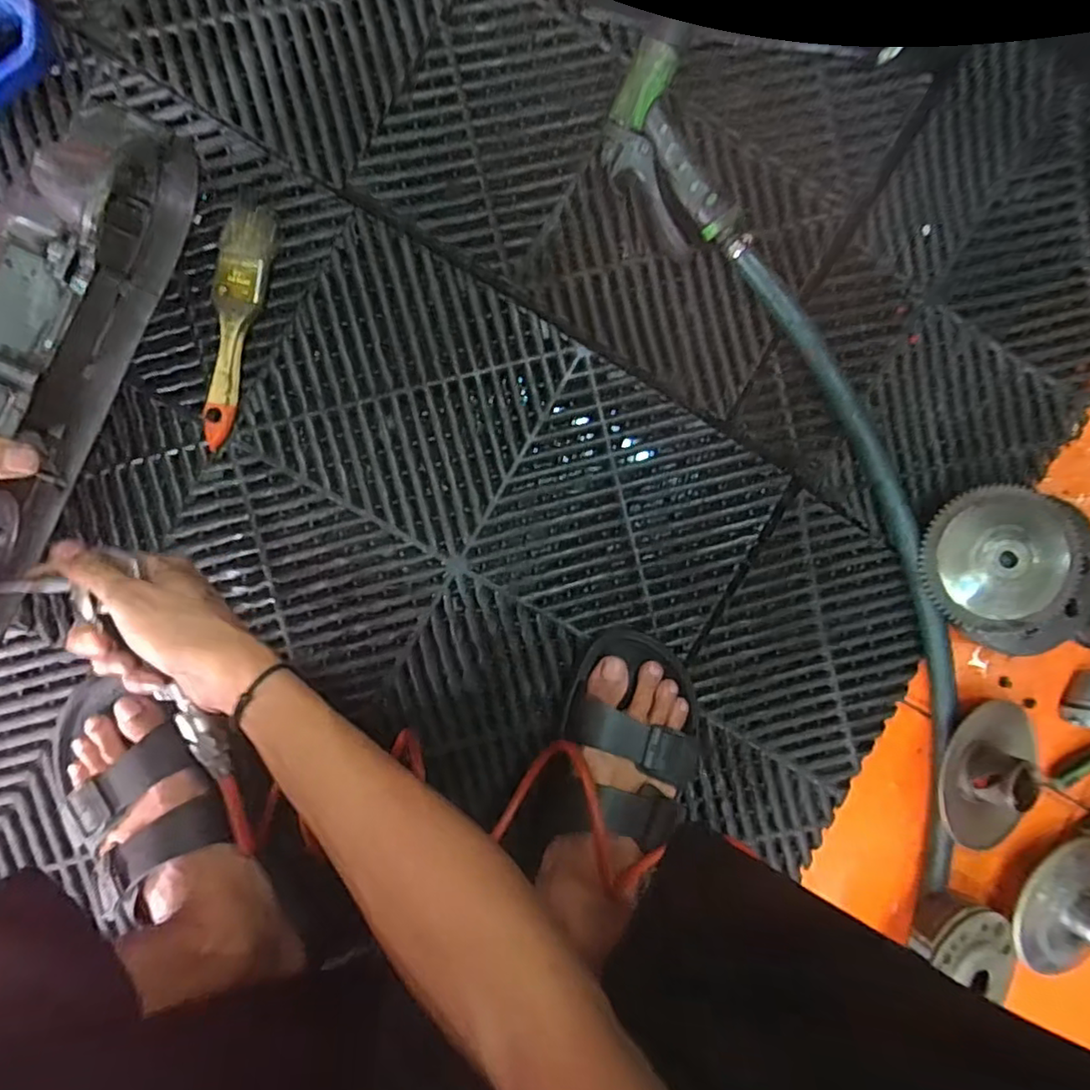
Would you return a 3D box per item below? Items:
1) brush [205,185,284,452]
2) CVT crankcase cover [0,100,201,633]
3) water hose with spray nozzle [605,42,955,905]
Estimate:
[{"bbox_3d":[-0.236,-0.170,0.479,0.036,0.020,0.187,14,92,-6],"label":"brush"},{"bbox_3d":[-0.323,-0.079,0.396,0.075,0.163,0.389,23,91,-7],"label":"CVT crankcase cover"},{"bbox_3d":[0.236,-0.038,0.513,0.133,0.050,0.751,-26,96,-3],"label":"water hose with spray nozzle"}]

